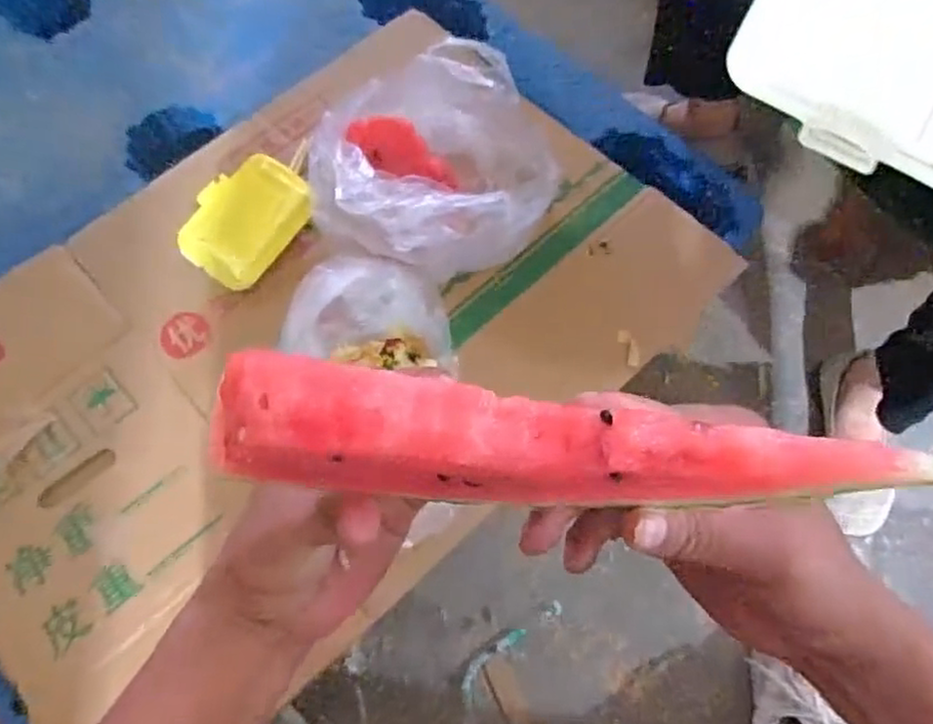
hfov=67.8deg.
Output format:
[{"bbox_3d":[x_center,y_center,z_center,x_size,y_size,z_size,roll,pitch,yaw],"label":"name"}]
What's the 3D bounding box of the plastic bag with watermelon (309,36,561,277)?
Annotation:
[{"bbox_3d":[-0.042,-0.270,0.822,0.288,0.143,0.318,-3,66,1],"label":"plastic bag with watermelon"}]

